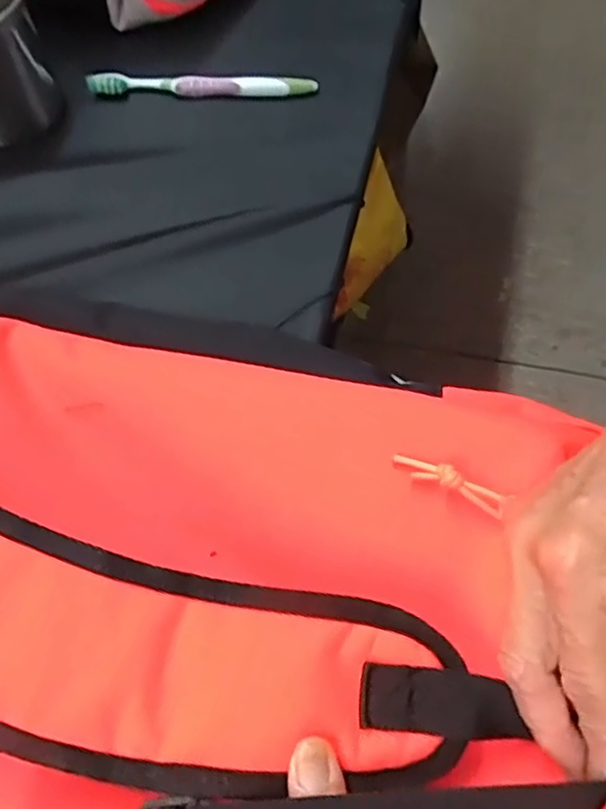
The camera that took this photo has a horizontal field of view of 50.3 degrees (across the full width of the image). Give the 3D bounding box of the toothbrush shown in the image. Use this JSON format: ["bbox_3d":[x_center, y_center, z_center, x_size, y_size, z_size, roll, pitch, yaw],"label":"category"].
[{"bbox_3d":[-0.083,-0.263,0.532,0.187,0.020,0.013,1,61,3],"label":"toothbrush"}]

